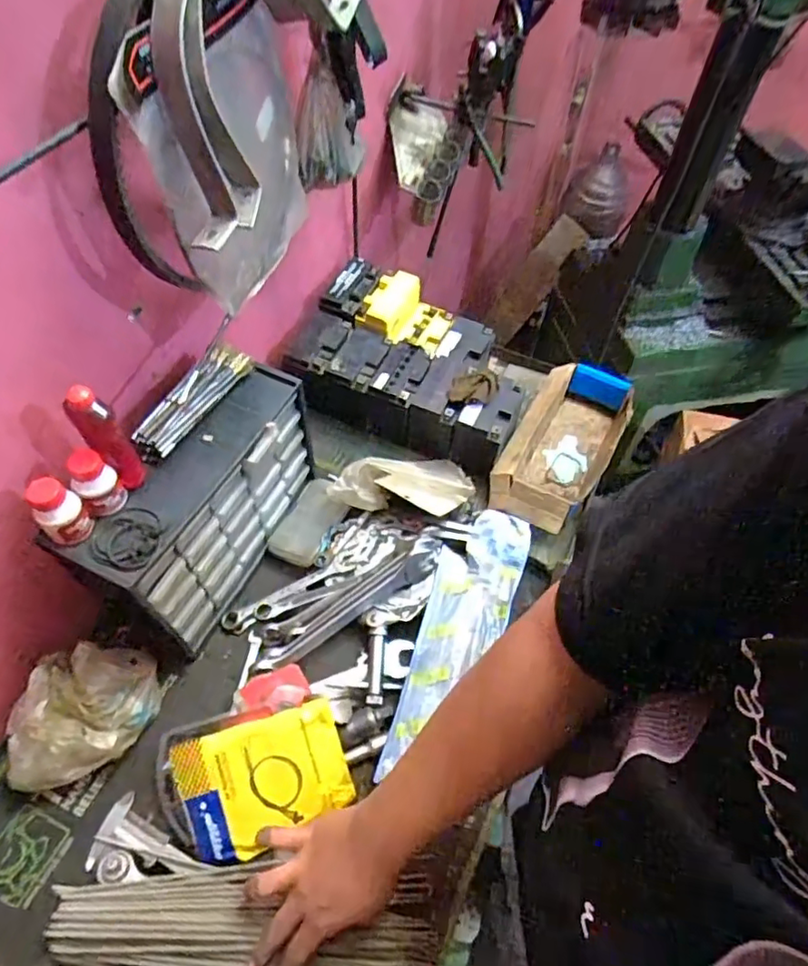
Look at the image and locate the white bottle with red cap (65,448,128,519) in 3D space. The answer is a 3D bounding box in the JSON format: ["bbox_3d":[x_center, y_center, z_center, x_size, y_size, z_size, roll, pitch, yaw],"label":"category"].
[{"bbox_3d":[-0.294,0.001,0.571,0.037,0.073,0.032,-33,62,-22],"label":"white bottle with red cap"}]

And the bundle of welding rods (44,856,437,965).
[{"bbox_3d":[-0.152,0.416,0.558,0.349,0.018,0.101,3,55,3],"label":"bundle of welding rods"}]

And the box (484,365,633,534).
[{"bbox_3d":[0.238,-0.059,0.896,0.136,0.069,0.297,26,58,16],"label":"box"}]

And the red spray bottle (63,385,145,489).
[{"bbox_3d":[-0.280,-0.042,0.560,0.032,0.121,0.031,-33,62,-22],"label":"red spray bottle"}]

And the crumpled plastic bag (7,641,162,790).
[{"bbox_3d":[-0.346,0.245,0.642,0.137,0.083,0.133,-5,55,-6],"label":"crumpled plastic bag"}]

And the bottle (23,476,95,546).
[{"bbox_3d":[-0.320,0.027,0.556,0.039,0.064,0.037,1,55,-1],"label":"bottle"}]

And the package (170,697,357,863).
[{"bbox_3d":[-0.144,0.301,0.619,0.161,0.025,0.118,-20,82,-13],"label":"package"}]

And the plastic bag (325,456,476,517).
[{"bbox_3d":[-0.004,0.000,0.810,0.203,0.061,0.130,-1,53,-24],"label":"plastic bag"}]

